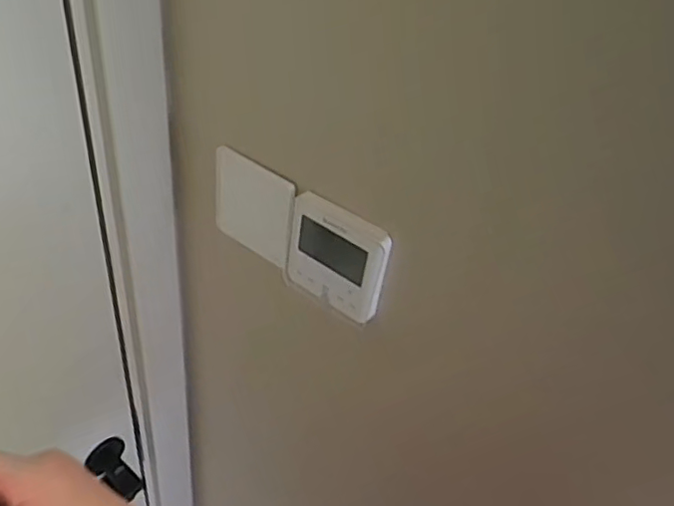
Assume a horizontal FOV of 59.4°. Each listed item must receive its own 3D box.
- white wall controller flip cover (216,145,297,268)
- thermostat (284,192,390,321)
[{"bbox_3d":[-0.072,-0.038,0.506,0.087,0.082,0.005,27,34,24],"label":"white wall controller flip cover"},{"bbox_3d":[-0.002,0.003,0.467,0.090,0.090,0.013,27,45,26],"label":"thermostat"}]

